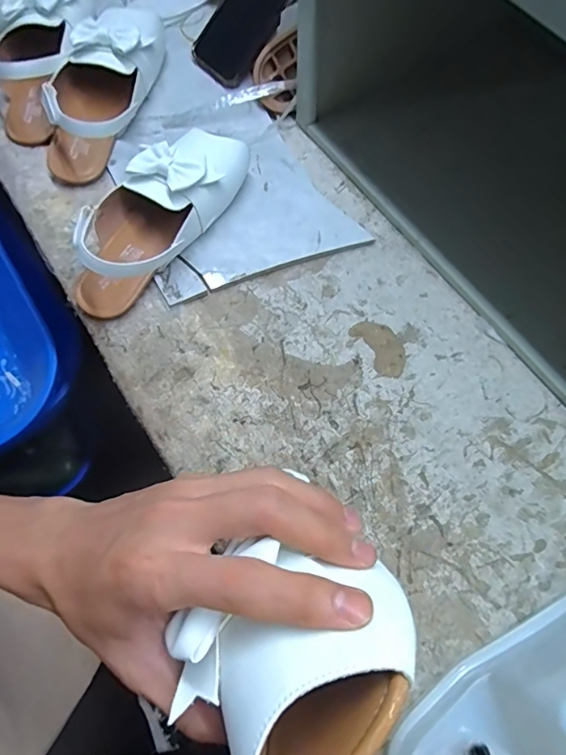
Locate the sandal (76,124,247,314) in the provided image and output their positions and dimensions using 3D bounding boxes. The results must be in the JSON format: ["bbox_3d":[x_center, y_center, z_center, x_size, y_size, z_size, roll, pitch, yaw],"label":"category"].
[{"bbox_3d":[-0.121,-0.152,0.435,0.094,0.066,0.208,30,72,11],"label":"sandal"}]

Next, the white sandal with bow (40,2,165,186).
[{"bbox_3d":[-0.187,-0.297,0.485,0.085,0.084,0.203,23,86,10],"label":"white sandal with bow"}]

